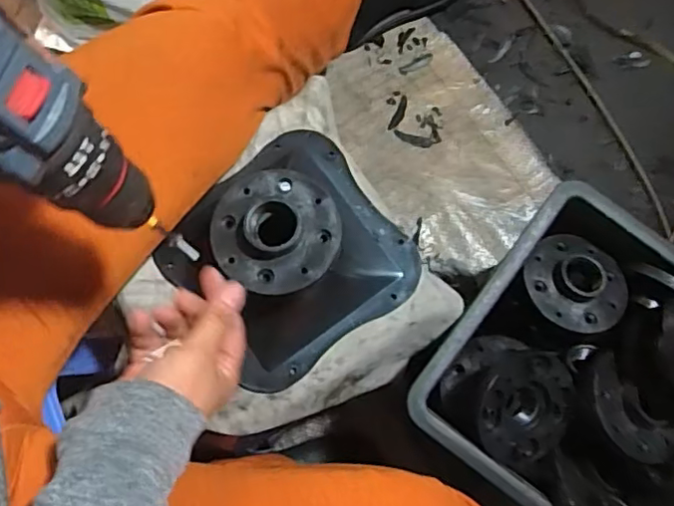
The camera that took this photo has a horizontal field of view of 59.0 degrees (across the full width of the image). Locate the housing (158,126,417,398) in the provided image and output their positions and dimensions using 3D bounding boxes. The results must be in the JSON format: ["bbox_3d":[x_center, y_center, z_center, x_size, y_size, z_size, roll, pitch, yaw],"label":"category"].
[{"bbox_3d":[-0.038,-0.009,0.468,0.167,0.084,0.174,-35,78,-8],"label":"housing"}]

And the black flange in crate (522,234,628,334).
[{"bbox_3d":[0.216,0.027,0.535,0.086,0.028,0.090,0,76,1],"label":"black flange in crate"}]

